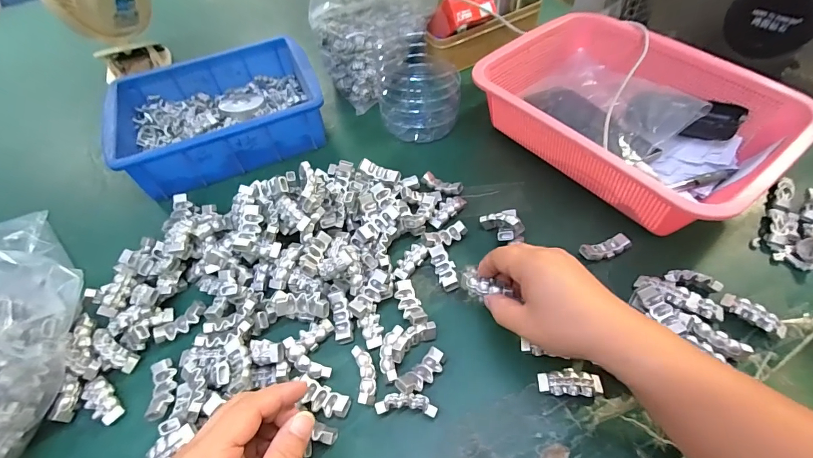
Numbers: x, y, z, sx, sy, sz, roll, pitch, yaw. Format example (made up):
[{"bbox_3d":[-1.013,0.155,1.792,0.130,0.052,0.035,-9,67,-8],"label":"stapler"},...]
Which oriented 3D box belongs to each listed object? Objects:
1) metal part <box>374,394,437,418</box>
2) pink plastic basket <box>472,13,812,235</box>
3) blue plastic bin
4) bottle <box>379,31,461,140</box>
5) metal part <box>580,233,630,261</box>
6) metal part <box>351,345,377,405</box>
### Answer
[{"bbox_3d":[0.000,0.140,0.305,0.047,0.013,0.016,2,54,4],"label":"metal part"},{"bbox_3d":[0.247,-0.134,0.440,0.205,0.080,0.307,-37,60,-22],"label":"pink plastic basket"},{"bbox_3d":[-0.239,-0.151,0.493,0.239,0.065,0.172,-21,55,-12],"label":"blue plastic bin"},{"bbox_3d":[0.017,-0.174,0.486,0.099,0.099,0.081,-9,54,-4],"label":"bottle"},{"bbox_3d":[0.197,0.018,0.380,0.048,0.012,0.018,-14,54,-8],"label":"metal part"},{"bbox_3d":[-0.034,0.121,0.319,0.016,0.012,0.047,-11,54,-5],"label":"metal part"}]

